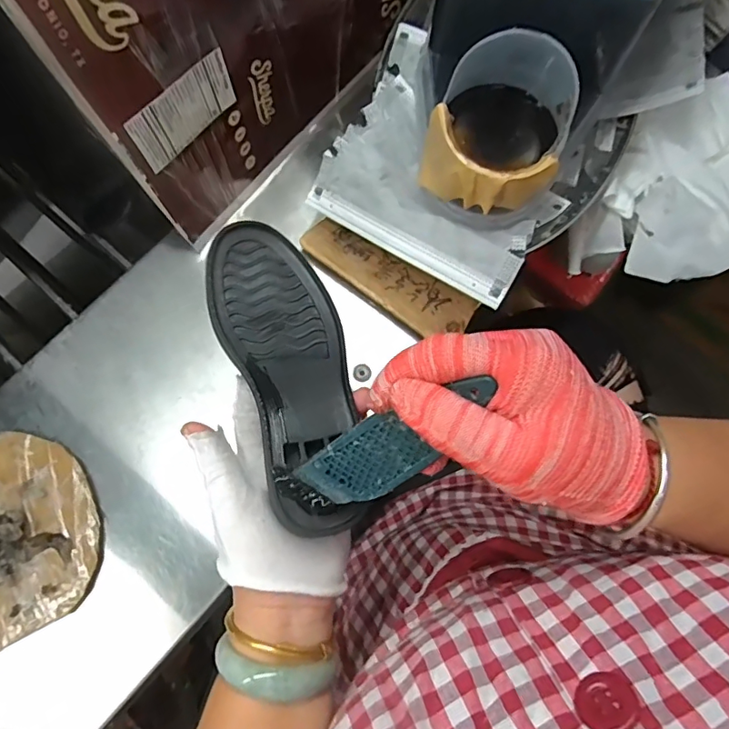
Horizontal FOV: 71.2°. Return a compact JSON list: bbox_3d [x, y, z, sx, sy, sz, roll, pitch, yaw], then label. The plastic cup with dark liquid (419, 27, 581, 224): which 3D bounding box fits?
[{"bbox_3d":[0.094,-0.160,0.347,0.094,0.088,0.098,27,78,5],"label":"plastic cup with dark liquid"}]

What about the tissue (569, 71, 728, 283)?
[{"bbox_3d":[0.272,-0.152,0.433,0.128,0.059,0.187,28,78,5],"label":"tissue"}]

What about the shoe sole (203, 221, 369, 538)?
[{"bbox_3d":[-0.047,-0.001,0.312,0.071,0.023,0.196,-16,70,-5],"label":"shoe sole"}]

